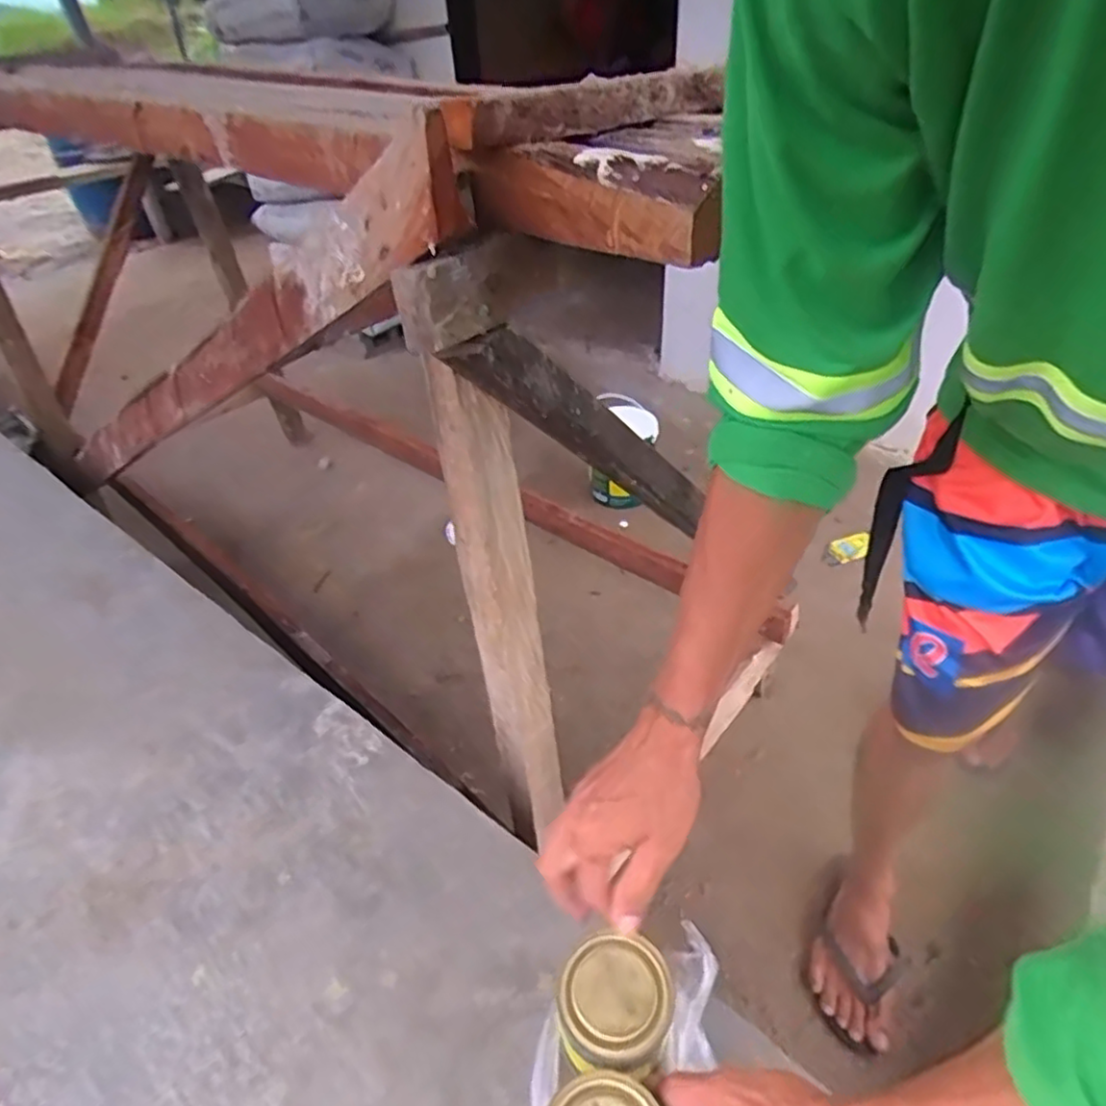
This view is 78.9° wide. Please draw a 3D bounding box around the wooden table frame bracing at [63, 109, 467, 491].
[{"bbox_3d":[-0.416,-0.180,0.755,1.025,0.074,0.032,-5,31,46],"label":"wooden table frame bracing"}]

